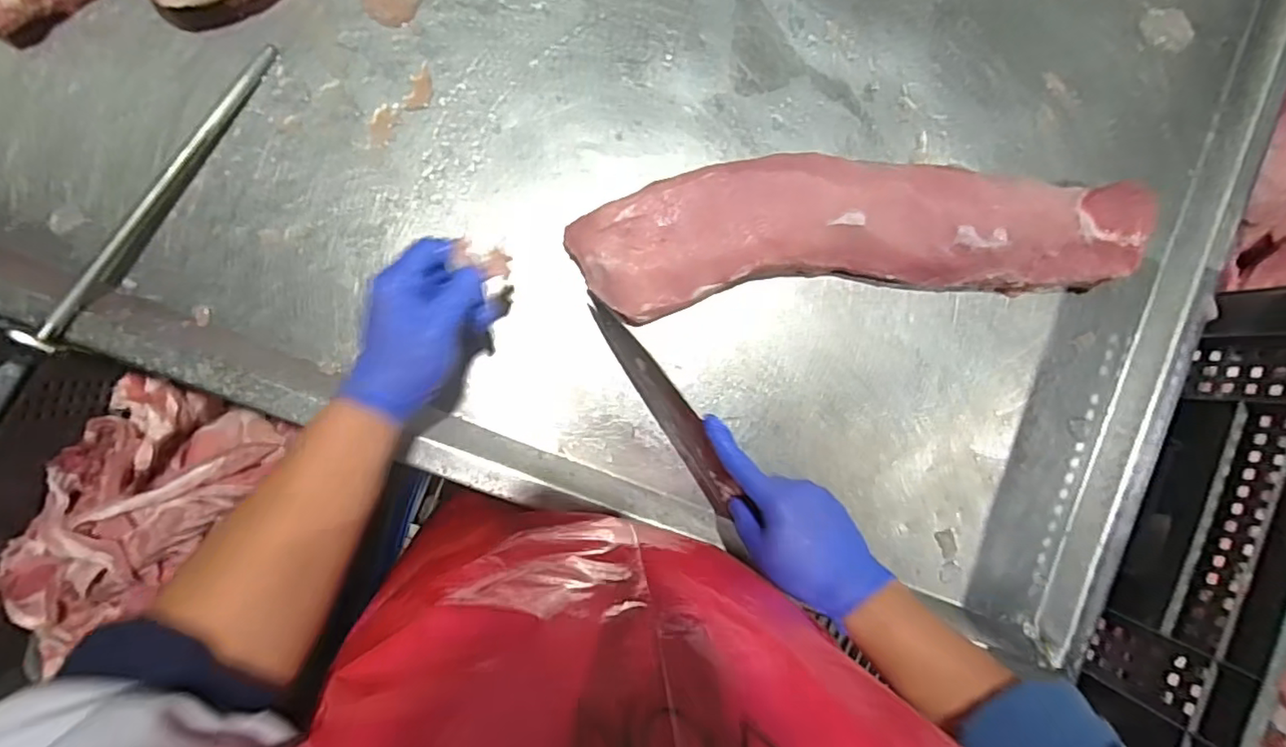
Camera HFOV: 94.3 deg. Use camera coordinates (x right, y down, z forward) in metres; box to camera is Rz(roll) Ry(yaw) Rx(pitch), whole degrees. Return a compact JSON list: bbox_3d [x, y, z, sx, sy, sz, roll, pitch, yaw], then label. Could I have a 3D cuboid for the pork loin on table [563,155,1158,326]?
[{"bbox_3d":[0.200,-0.133,0.556,0.514,0.065,0.128,-5,91,-7],"label":"pork loin on table"}]

